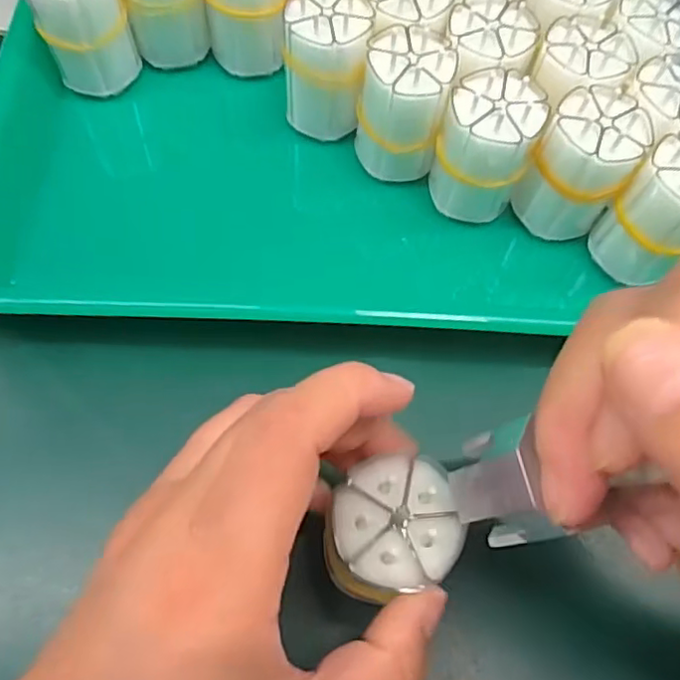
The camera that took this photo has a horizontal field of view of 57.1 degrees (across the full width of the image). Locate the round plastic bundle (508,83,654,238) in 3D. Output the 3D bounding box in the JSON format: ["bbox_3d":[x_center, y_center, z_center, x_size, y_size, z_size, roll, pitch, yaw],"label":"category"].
[{"bbox_3d":[0.102,-0.074,0.269,0.040,0.056,0.038,1,63,-3],"label":"round plastic bundle"}]

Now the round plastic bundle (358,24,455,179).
[{"bbox_3d":[0.027,-0.103,0.279,0.036,0.054,0.038,1,63,-3],"label":"round plastic bundle"}]

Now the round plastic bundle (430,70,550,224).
[{"bbox_3d":[0.061,-0.080,0.269,0.038,0.059,0.031,11,63,2],"label":"round plastic bundle"}]

